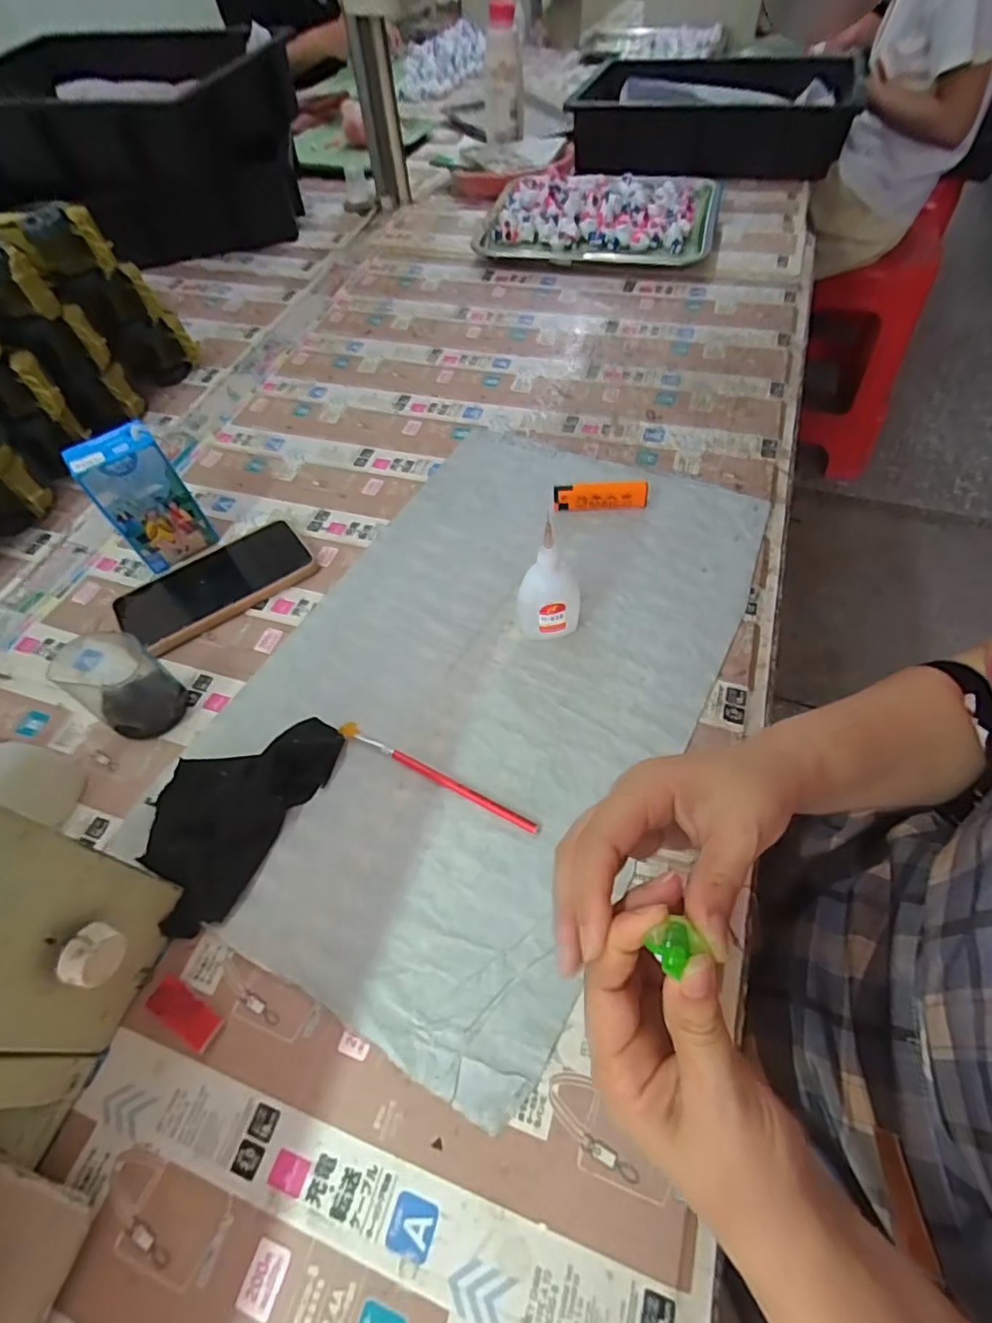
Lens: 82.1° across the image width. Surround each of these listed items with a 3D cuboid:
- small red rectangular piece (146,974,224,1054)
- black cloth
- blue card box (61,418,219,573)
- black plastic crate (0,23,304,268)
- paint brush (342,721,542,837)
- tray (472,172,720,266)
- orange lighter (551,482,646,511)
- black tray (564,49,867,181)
[{"bbox_3d":[-0.167,0.188,0.307,0.044,0.005,0.018,24,61,19],"label":"small red rectangular piece"},{"bbox_3d":[-0.175,0.085,0.364,0.092,0.024,0.144,23,60,18],"label":"black cloth"},{"bbox_3d":[-0.295,-0.138,0.477,0.066,0.102,0.041,-34,60,-18],"label":"blue card box"},{"bbox_3d":[-0.528,-0.744,0.838,0.470,0.197,0.278,8,57,9],"label":"black plastic crate"},{"bbox_3d":[-0.041,0.072,0.372,0.152,0.005,0.010,23,61,18],"label":"paint brush"},{"bbox_3d":[0.141,-0.607,0.775,0.313,0.038,0.226,6,57,8],"label":"tray"},{"bbox_3d":[0.092,-0.144,0.499,0.081,0.024,0.011,-3,56,2],"label":"orange lighter"},{"bbox_3d":[0.356,-0.911,0.952,0.428,0.090,0.352,11,57,10],"label":"black tray"}]

